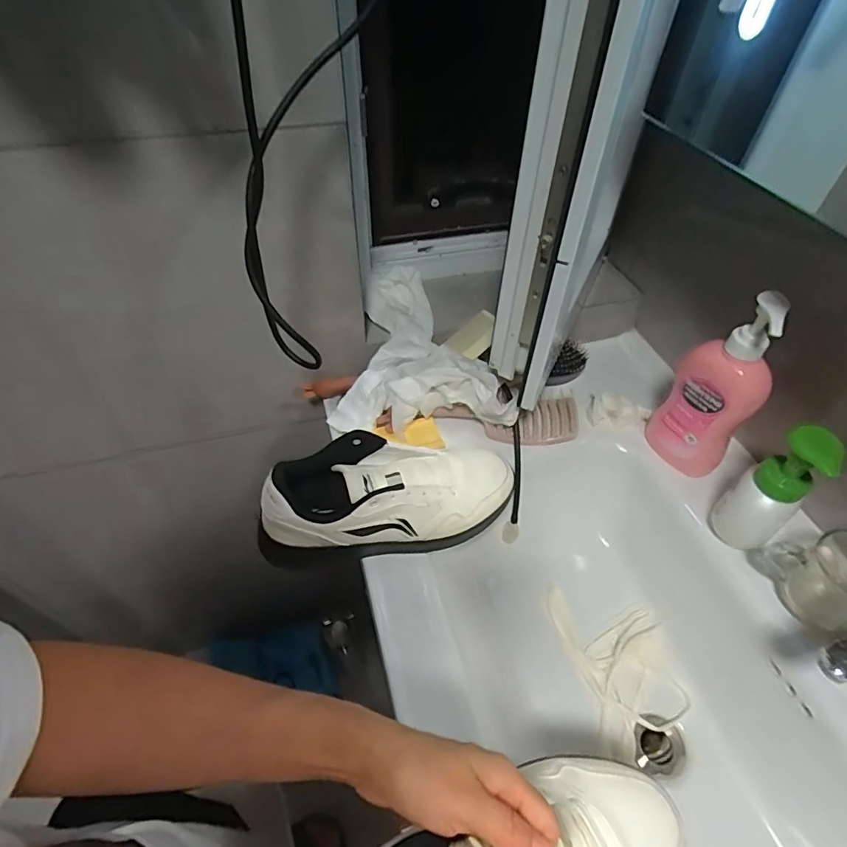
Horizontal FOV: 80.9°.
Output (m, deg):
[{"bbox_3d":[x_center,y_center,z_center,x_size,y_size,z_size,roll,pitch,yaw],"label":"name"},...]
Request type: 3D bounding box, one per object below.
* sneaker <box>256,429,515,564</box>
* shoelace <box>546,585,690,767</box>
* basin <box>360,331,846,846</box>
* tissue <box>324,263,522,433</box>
[{"bbox_3d":[-0.035,0.074,0.527,0.271,0.104,0.094,-11,50,-10],"label":"sneaker"},{"bbox_3d":[0.229,0.273,0.588,0.132,0.036,0.186,-14,51,-13],"label":"shoelace"},{"bbox_3d":[0.247,0.325,0.510,0.479,0.197,0.917,-12,50,-10],"label":"basin"},{"bbox_3d":[-0.002,-0.105,0.674,0.226,0.078,0.232,0,49,0],"label":"tissue"}]

